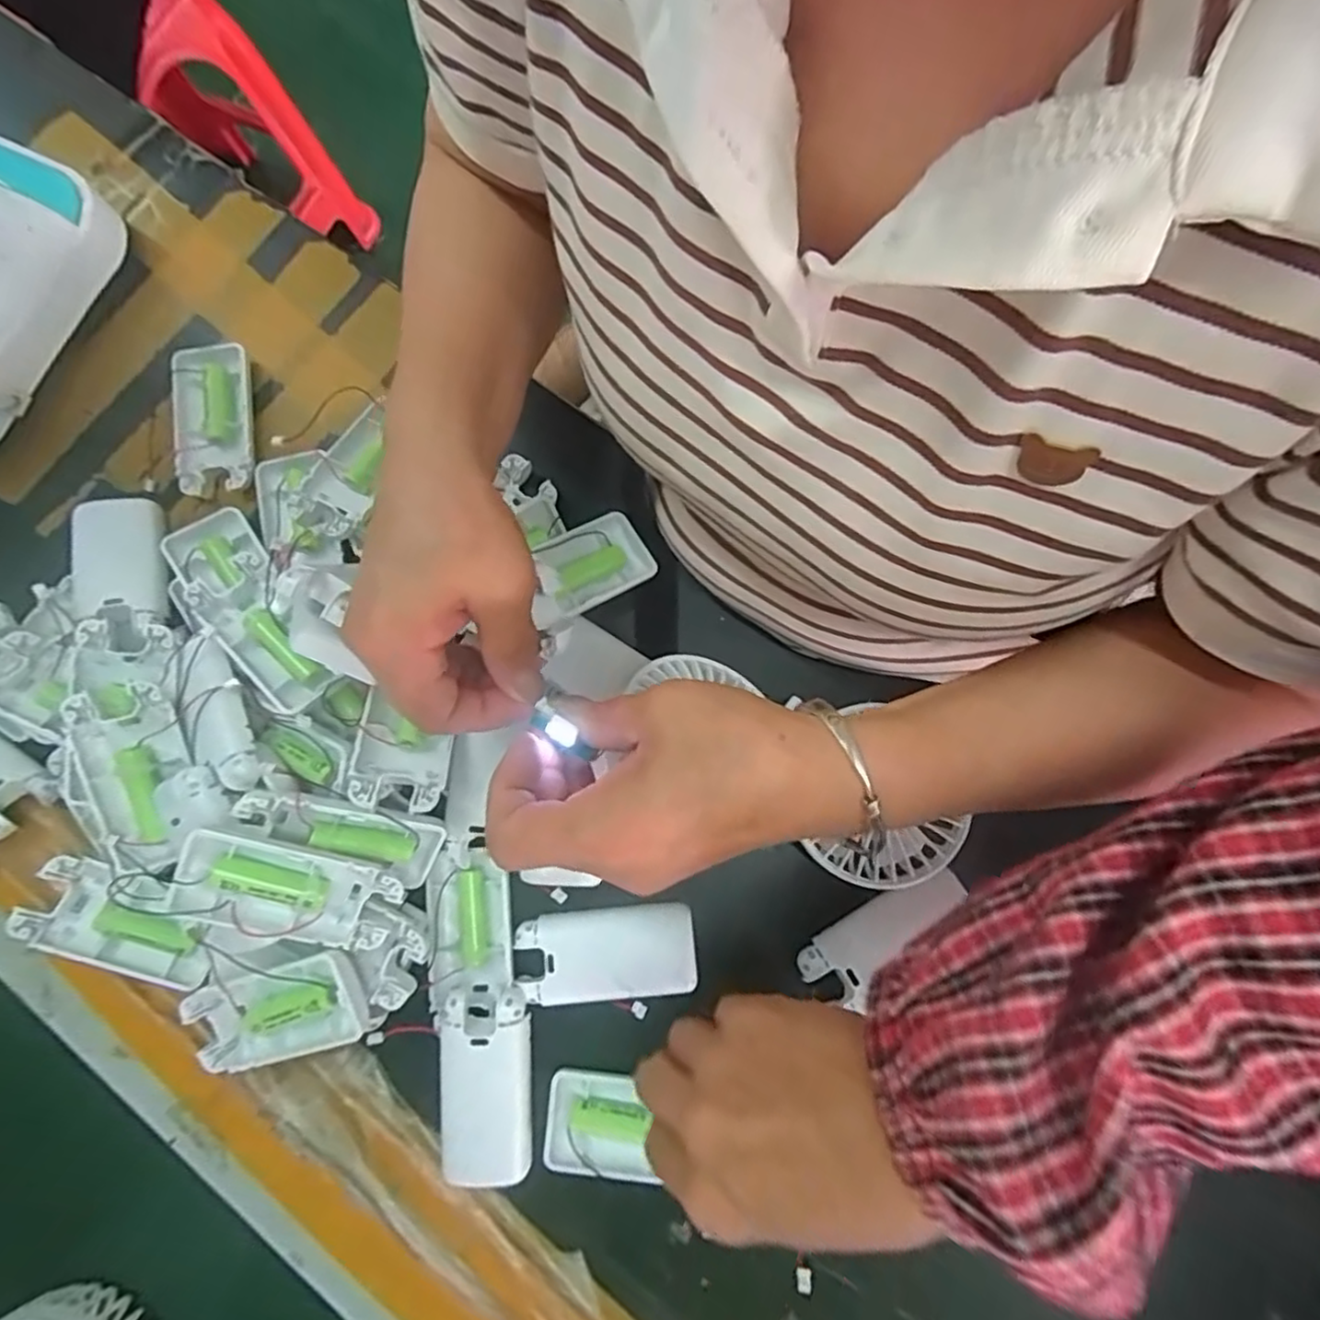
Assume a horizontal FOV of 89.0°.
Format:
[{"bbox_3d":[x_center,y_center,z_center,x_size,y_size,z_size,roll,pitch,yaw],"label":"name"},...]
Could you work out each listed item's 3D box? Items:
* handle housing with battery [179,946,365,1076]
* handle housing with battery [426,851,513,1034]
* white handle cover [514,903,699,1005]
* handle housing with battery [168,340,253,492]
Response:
[{"bbox_3d":[-0.186,0.172,0.325,0.094,0.016,0.046,-23,94,12],"label":"handle housing with battery"},{"bbox_3d":[-0.100,0.145,0.350,0.043,0.025,0.082,-4,79,-1],"label":"handle housing with battery"},{"bbox_3d":[-0.028,0.152,0.350,0.090,0.009,0.043,-5,79,-1],"label":"white handle cover"},{"bbox_3d":[-0.276,-0.149,0.414,0.048,0.014,0.095,-7,79,-2],"label":"handle housing with battery"}]

